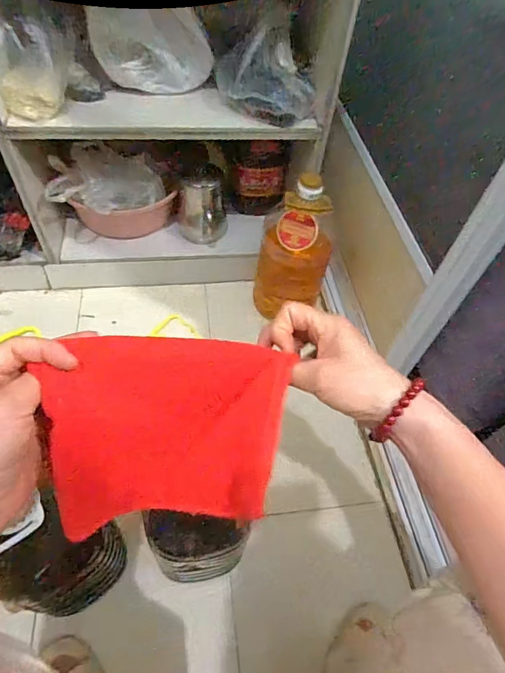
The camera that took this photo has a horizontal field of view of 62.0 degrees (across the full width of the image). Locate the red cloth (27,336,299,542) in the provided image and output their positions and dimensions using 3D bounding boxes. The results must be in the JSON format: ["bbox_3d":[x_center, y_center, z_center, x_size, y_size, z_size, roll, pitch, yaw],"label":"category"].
[{"bbox_3d":[-0.055,0.067,0.305,0.166,0.035,0.136,-4,86,-8],"label":"red cloth"}]

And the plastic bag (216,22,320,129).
[{"bbox_3d":[0.020,-0.468,0.760,0.197,0.114,0.090,16,54,7],"label":"plastic bag"}]

